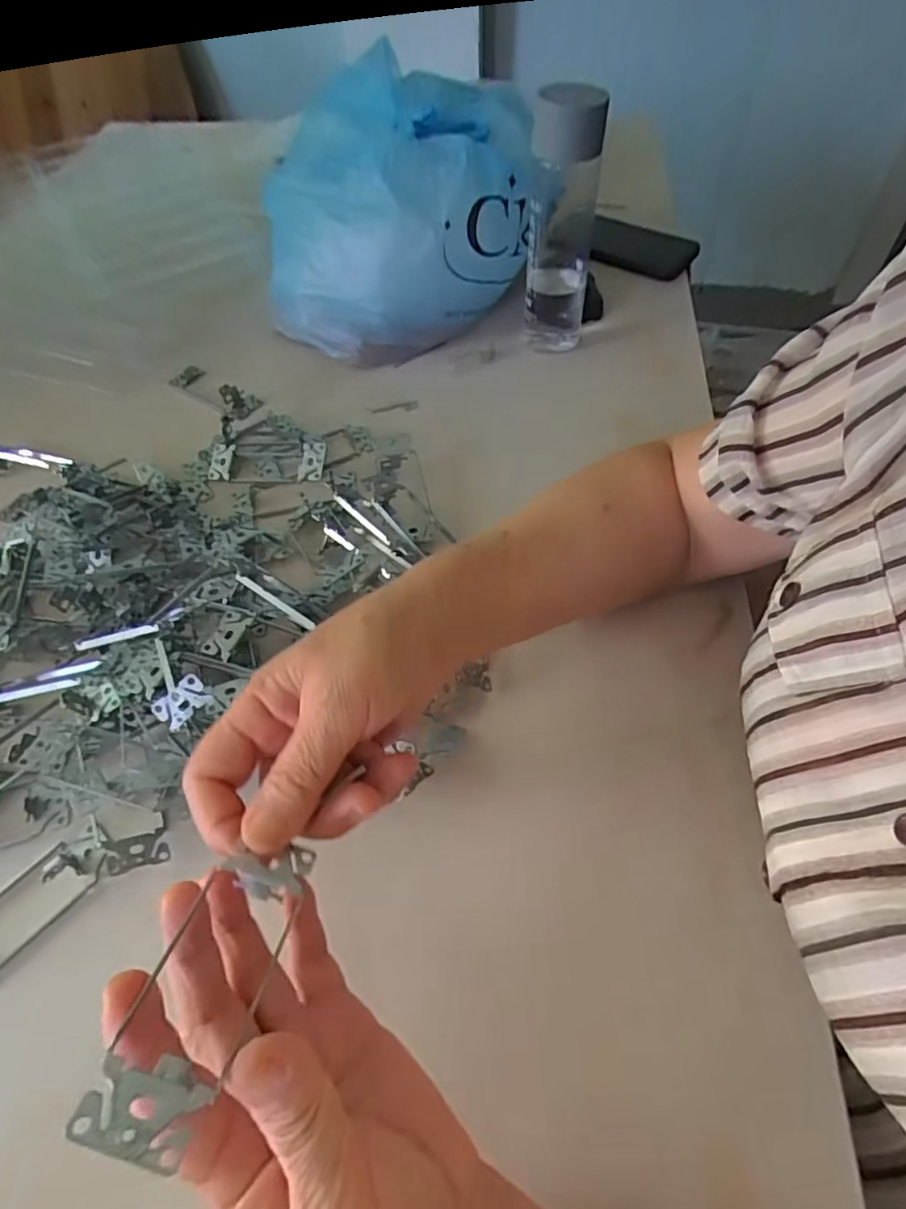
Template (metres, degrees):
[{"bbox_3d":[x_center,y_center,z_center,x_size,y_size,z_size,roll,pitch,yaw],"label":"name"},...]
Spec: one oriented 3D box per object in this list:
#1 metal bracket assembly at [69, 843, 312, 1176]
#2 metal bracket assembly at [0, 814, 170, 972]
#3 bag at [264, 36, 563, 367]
[{"bbox_3d":[-0.084,0.127,0.213,0.033,0.009,0.106,10,28,6],"label":"metal bracket assembly"},{"bbox_3d":[-0.229,0.160,0.338,0.129,0.021,0.048,-33,60,-19],"label":"metal bracket assembly"},{"bbox_3d":[-0.054,-0.382,0.598,0.246,0.190,0.210,-4,55,0],"label":"bag"}]

